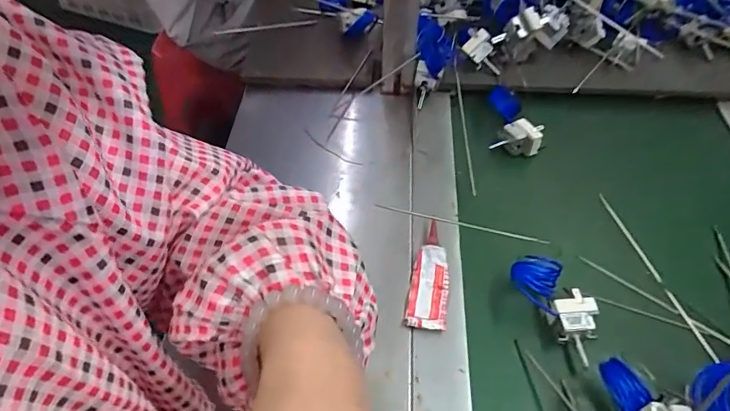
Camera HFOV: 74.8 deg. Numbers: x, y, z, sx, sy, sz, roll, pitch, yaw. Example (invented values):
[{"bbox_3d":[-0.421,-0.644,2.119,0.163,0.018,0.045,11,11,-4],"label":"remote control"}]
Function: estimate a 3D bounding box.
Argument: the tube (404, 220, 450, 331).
[{"bbox_3d":[0.061,0.067,0.445,0.035,0.025,0.096,9,53,7],"label":"tube"}]

